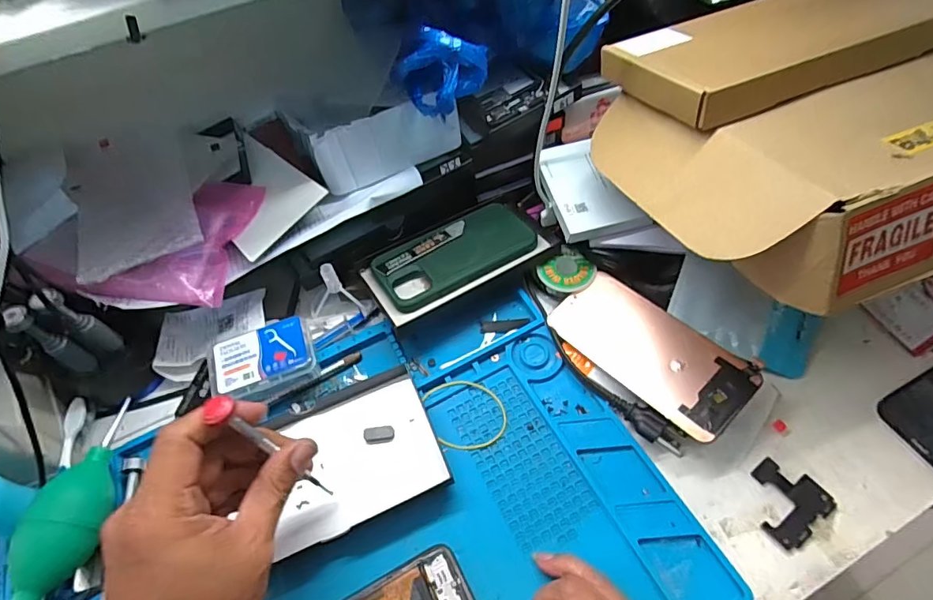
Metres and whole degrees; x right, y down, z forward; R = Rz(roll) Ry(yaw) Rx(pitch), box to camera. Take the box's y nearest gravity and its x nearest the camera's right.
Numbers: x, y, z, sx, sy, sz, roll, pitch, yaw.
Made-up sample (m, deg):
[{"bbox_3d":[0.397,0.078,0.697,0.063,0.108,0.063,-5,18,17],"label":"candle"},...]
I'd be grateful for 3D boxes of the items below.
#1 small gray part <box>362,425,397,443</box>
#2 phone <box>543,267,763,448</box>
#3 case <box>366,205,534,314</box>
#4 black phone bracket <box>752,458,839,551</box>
[{"bbox_3d":[-0.068,0.104,0.379,0.024,0.005,0.013,-10,57,-3],"label":"small gray part"},{"bbox_3d":[0.147,0.039,0.395,0.074,0.010,0.154,-44,56,-10],"label":"phone"},{"bbox_3d":[-0.010,-0.046,0.452,0.148,0.008,0.075,-28,59,-14],"label":"case"},{"bbox_3d":[0.225,0.141,0.344,0.054,0.007,0.048,-33,61,-16],"label":"black phone bracket"}]

